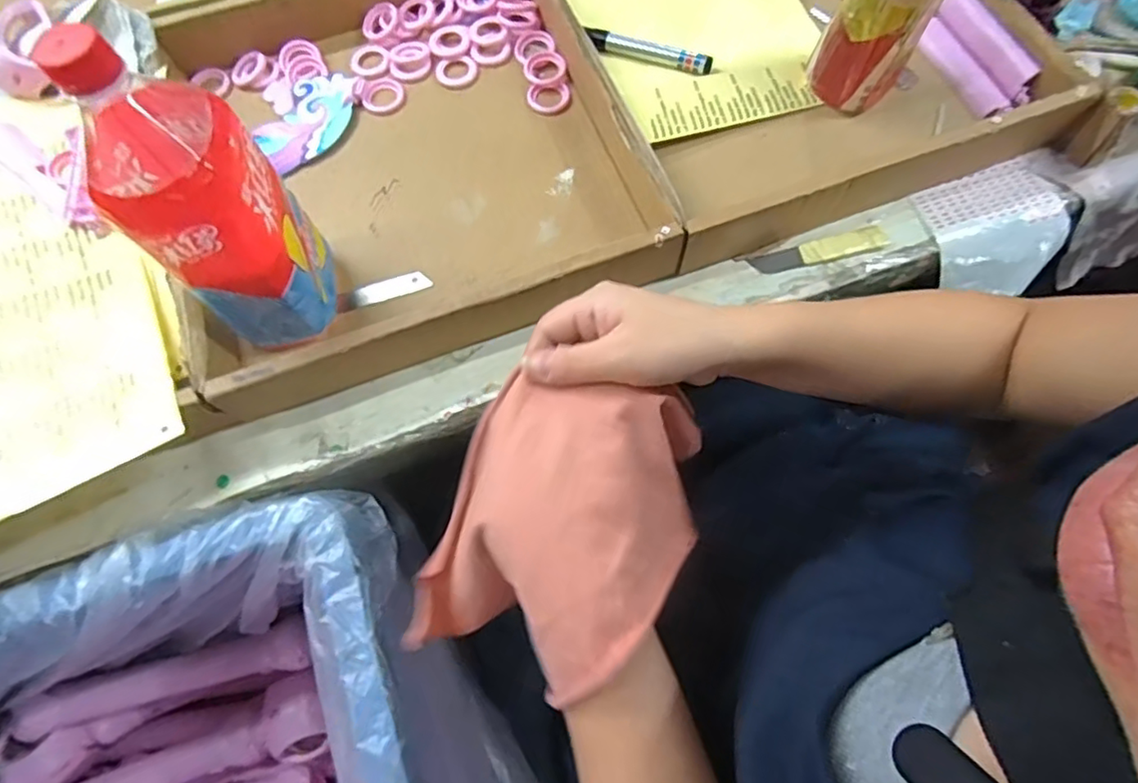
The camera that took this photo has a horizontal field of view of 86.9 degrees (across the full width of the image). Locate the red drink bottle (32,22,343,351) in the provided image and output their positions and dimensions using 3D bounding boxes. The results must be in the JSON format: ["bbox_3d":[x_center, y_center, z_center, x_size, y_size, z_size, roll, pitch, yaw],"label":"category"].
[{"bbox_3d":[-0.214,-0.109,0.372,0.071,0.218,0.089,-11,70,-2],"label":"red drink bottle"}]

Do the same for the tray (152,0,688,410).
[{"bbox_3d":[-0.139,-0.206,0.494,0.346,0.054,0.368,-19,70,-5],"label":"tray"}]

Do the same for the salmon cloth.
[{"bbox_3d":[-0.004,0.079,0.355,0.138,0.096,0.171,25,73,11],"label":"salmon cloth"}]

